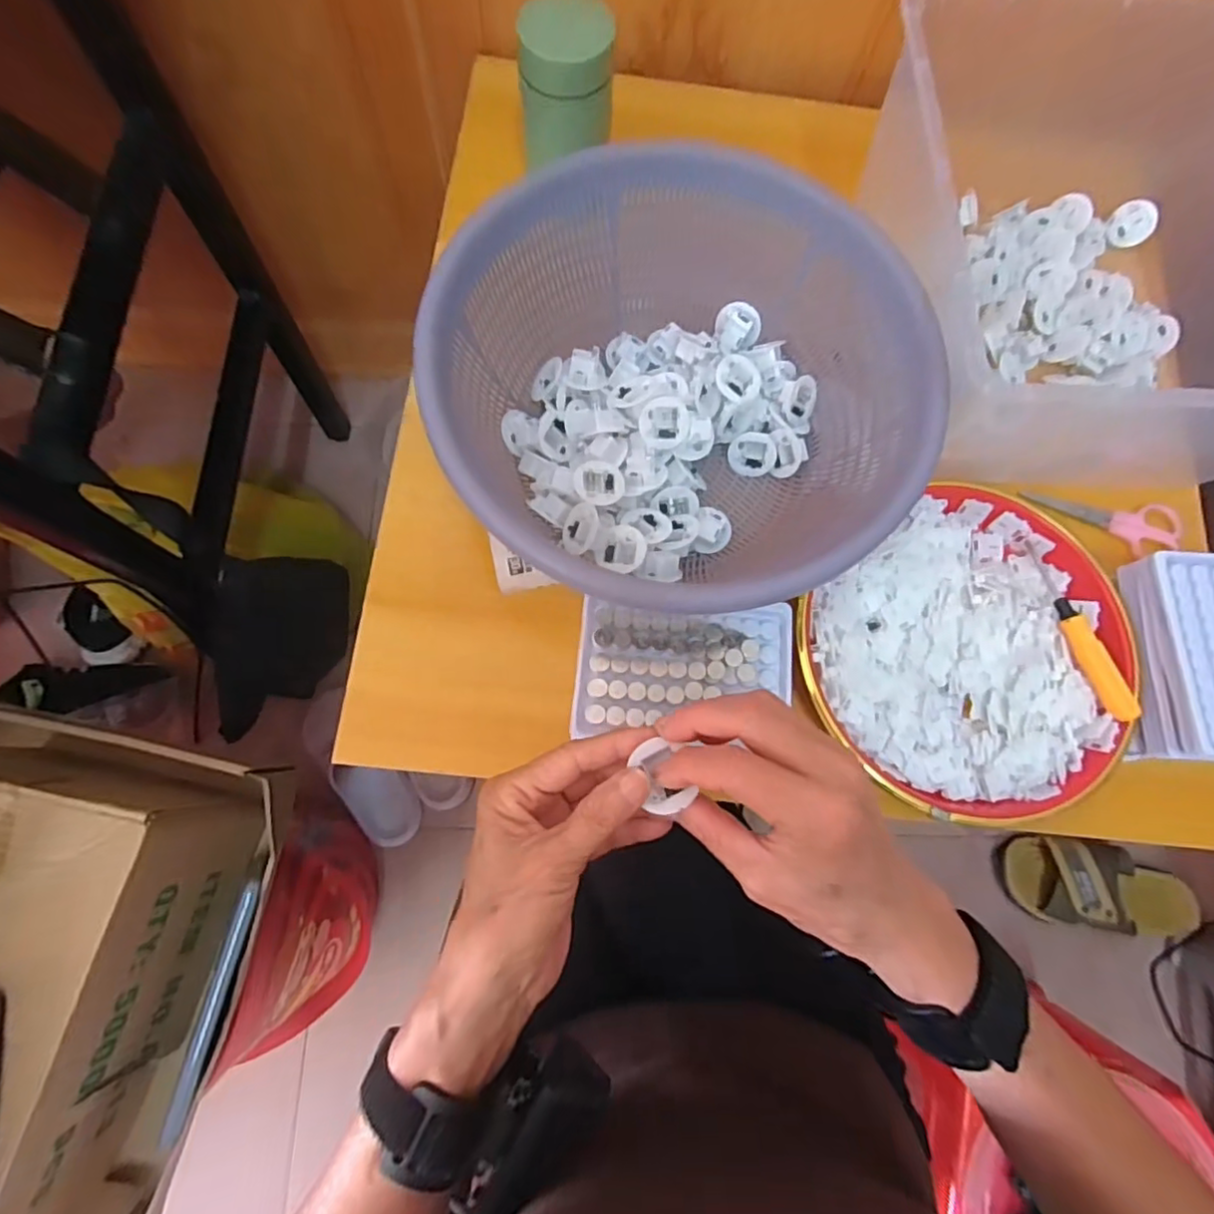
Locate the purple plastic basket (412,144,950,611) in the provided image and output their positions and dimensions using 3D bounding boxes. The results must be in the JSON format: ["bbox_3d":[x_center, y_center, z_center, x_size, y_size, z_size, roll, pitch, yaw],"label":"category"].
[{"bbox_3d":[0.043,-0.124,0.389,0.275,0.109,0.270,1,76,-3],"label":"purple plastic basket"}]

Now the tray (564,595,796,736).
[{"bbox_3d":[0.047,0.036,0.380,0.131,0.008,0.078,2,74,-5],"label":"tray"}]

